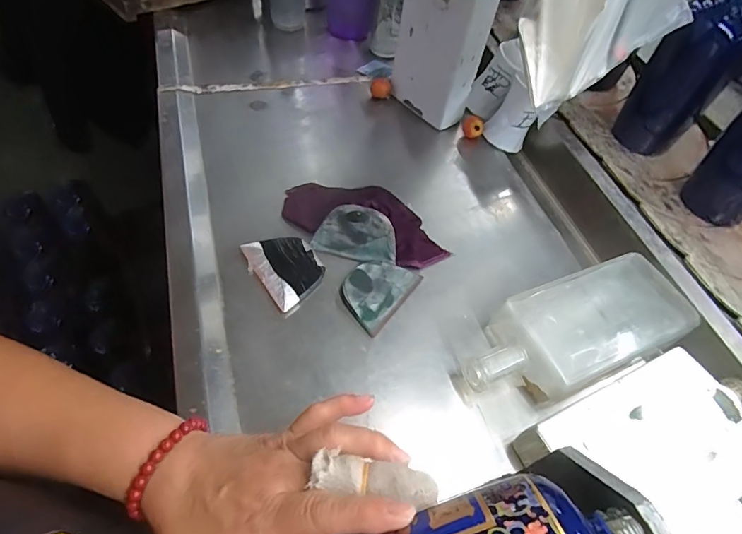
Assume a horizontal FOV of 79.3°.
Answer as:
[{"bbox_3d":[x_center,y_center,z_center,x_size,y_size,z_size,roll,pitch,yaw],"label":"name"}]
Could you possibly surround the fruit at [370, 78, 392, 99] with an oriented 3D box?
[{"bbox_3d":[0.014,-0.247,0.626,0.028,0.025,0.022,5,55,-1],"label":"fruit"}]

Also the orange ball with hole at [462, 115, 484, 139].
[{"bbox_3d":[0.135,-0.186,0.601,0.024,0.030,0.027,9,55,2],"label":"orange ball with hole"}]

